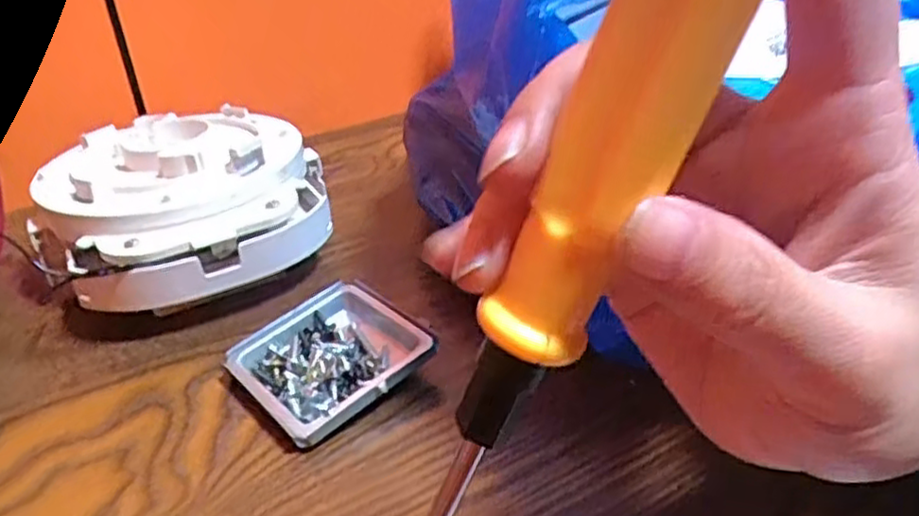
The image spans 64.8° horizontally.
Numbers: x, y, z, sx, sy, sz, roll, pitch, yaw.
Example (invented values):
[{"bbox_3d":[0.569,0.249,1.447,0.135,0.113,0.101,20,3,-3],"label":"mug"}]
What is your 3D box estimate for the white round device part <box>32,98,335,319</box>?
[{"bbox_3d":[-0.145,-0.026,0.391,0.146,0.072,0.141,-3,30,1],"label":"white round device part"}]

